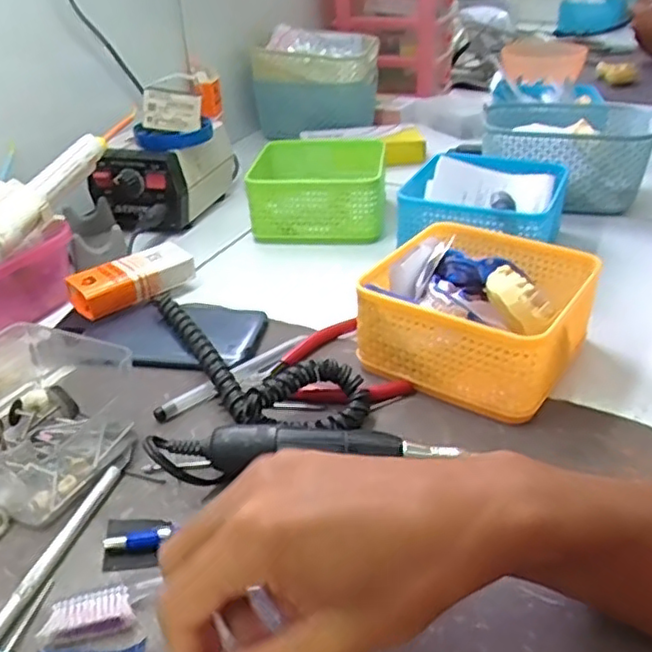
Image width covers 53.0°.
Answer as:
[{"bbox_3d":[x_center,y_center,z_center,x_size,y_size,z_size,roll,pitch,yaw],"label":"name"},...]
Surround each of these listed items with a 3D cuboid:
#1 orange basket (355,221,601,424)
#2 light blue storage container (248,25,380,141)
[{"bbox_3d":[0.105,-0.010,0.454,0.137,0.063,0.134,15,37,25],"label":"orange basket"},{"bbox_3d":[-0.015,-0.341,0.915,0.168,0.114,0.095,-3,33,0],"label":"light blue storage container"}]

